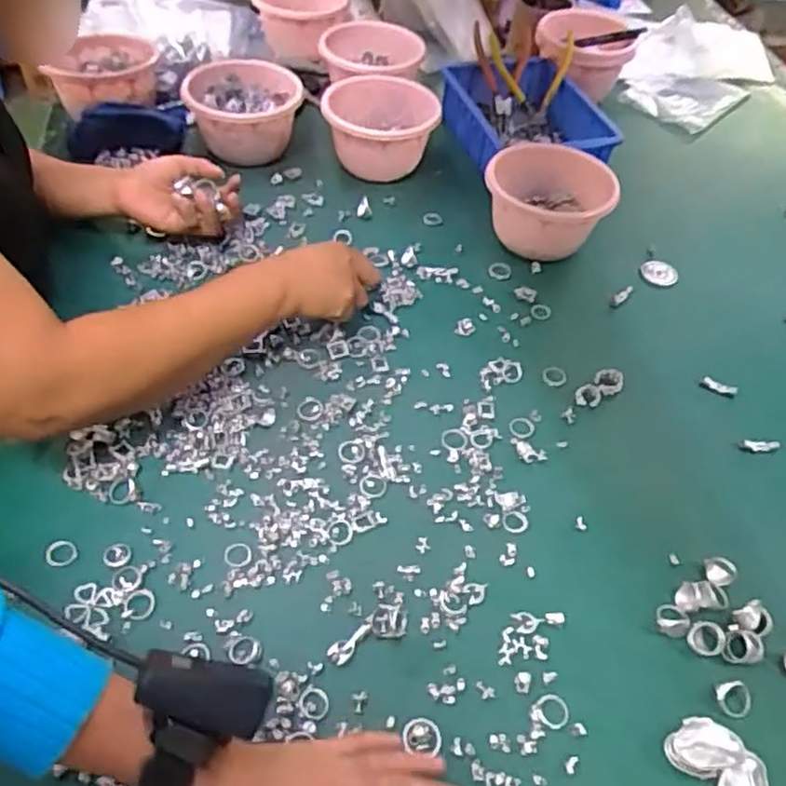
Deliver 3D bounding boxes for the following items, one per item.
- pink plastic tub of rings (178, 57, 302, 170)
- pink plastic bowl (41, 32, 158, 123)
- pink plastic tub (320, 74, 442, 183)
[{"bbox_3d":[-0.194,-0.365,0.928,0.147,0.093,0.136,-3,50,-6],"label":"pink plastic tub of rings"},{"bbox_3d":[-0.382,-0.417,0.928,0.135,0.066,0.134,1,50,-4],"label":"pink plastic bowl"},{"bbox_3d":[-0.018,-0.348,0.930,0.147,0.086,0.143,-2,50,-6],"label":"pink plastic tub"}]

